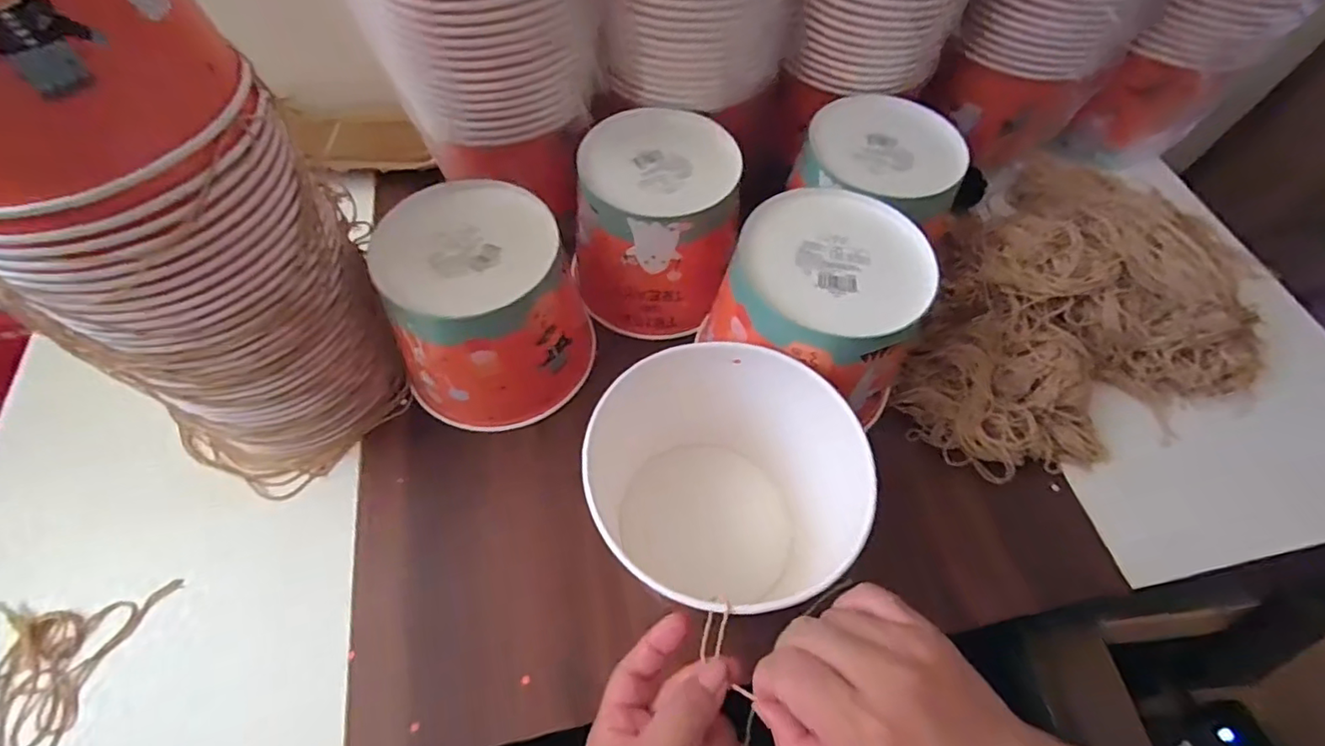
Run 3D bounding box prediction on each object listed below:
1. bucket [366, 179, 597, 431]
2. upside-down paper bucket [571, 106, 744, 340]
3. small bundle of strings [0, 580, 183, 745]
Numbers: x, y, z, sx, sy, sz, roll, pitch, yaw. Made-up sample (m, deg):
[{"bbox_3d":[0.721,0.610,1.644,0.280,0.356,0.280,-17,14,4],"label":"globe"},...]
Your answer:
[{"bbox_3d":[-0.134,-0.049,0.467,0.149,0.136,0.151,-12,61,-10],"label":"bucket"},{"bbox_3d":[-0.004,-0.127,0.505,0.129,0.124,0.138,1,61,-2],"label":"upside-down paper bucket"},{"bbox_3d":[-0.408,0.188,0.385,0.088,0.008,0.124,18,59,9],"label":"small bundle of strings"}]

